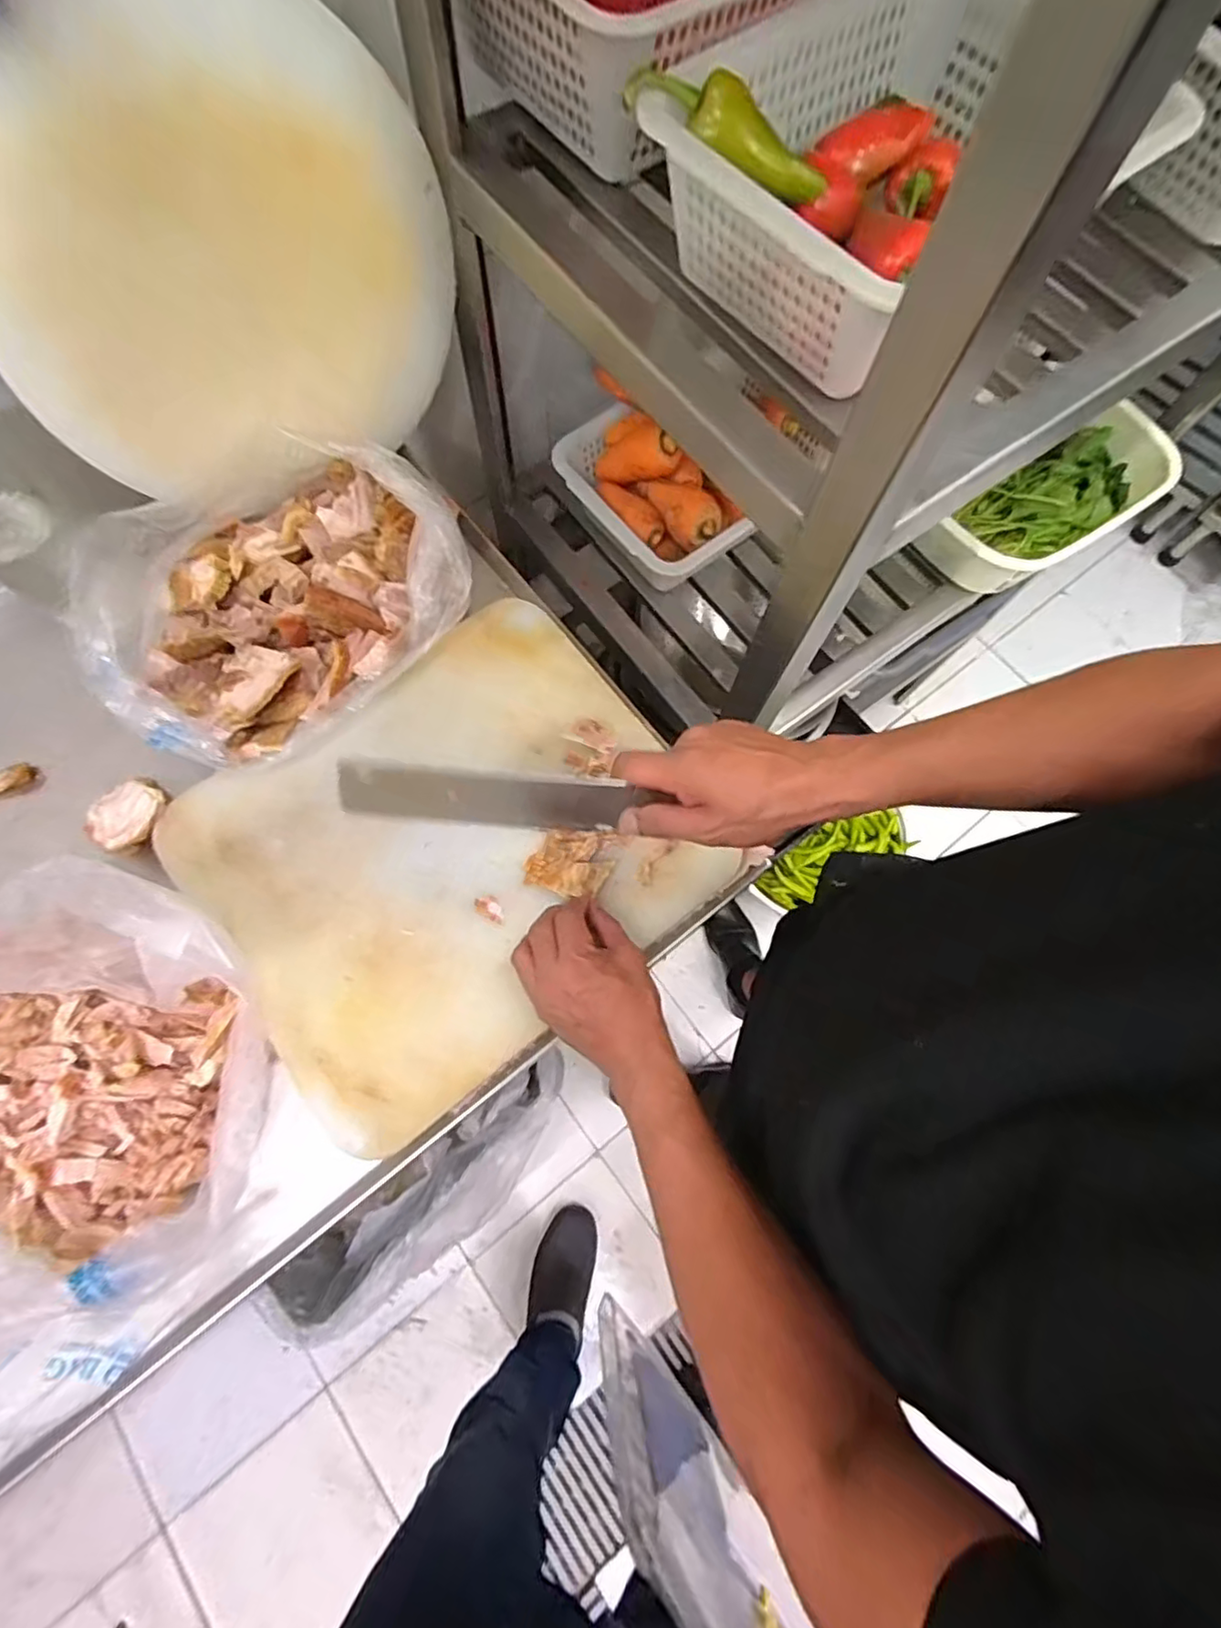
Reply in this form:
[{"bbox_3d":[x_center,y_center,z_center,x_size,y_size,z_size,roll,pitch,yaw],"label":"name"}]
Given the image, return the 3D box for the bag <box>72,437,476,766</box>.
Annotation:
[{"bbox_3d":[-0.295,-0.197,0.556,0.251,0.099,0.303,44,76,11],"label":"bag"}]

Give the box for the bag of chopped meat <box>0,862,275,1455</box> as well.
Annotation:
[{"bbox_3d":[-0.345,0.191,0.413,0.237,0.123,0.284,-35,76,-12],"label":"bag of chopped meat"}]

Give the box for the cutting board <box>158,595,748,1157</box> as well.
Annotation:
[{"bbox_3d":[-0.136,0.024,0.529,0.378,0.030,0.332,-36,79,-13],"label":"cutting board"}]

